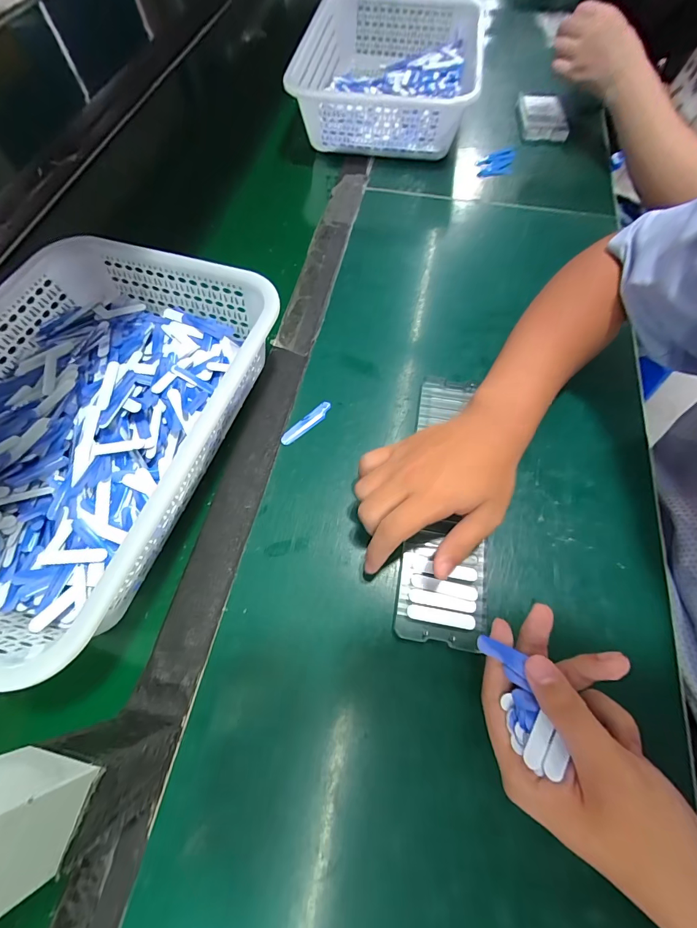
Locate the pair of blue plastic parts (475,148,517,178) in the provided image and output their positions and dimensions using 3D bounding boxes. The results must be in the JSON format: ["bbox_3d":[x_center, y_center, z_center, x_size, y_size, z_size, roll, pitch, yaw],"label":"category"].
[{"bbox_3d":[0.228,-0.458,0.562,0.067,0.018,0.039,-18,66,-6],"label":"pair of blue plastic parts"}]

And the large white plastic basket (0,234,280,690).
[{"bbox_3d":[-0.236,-0.038,0.330,0.251,0.082,0.354,19,68,10],"label":"large white plastic basket"}]

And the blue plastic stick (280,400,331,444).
[{"bbox_3d":[-0.041,-0.041,0.367,0.014,0.004,0.062,42,74,17],"label":"blue plastic stick"}]

